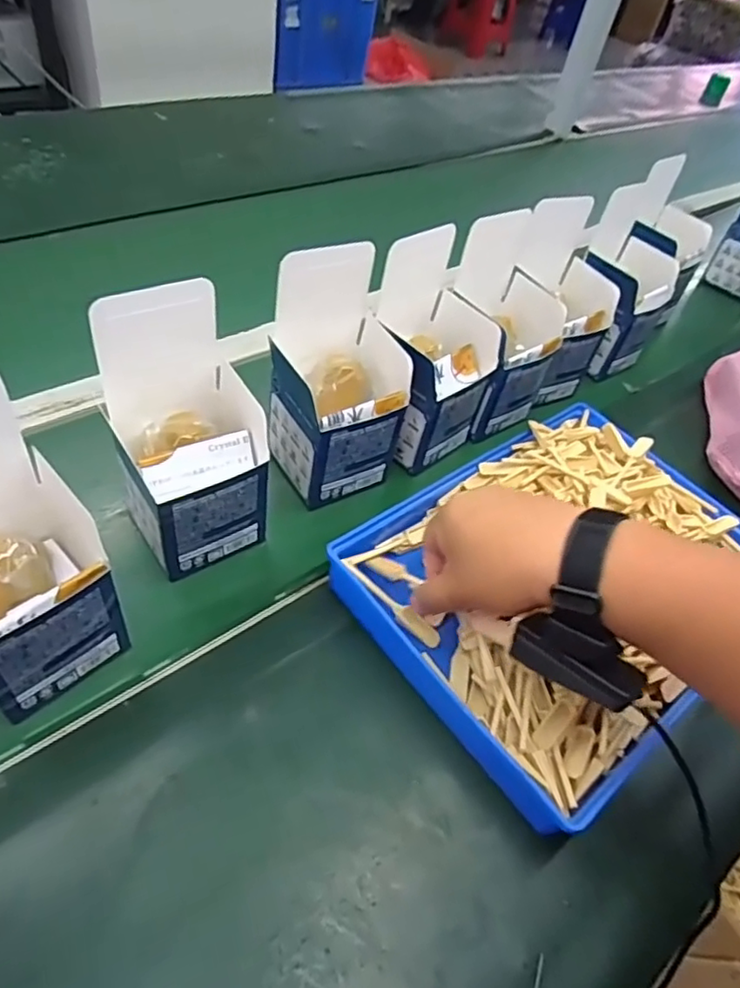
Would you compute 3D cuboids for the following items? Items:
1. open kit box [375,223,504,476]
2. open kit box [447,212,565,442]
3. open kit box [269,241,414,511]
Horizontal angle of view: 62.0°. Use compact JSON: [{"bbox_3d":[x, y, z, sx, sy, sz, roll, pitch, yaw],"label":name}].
[{"bbox_3d":[0.047,-0.114,0.537,0.099,0.148,0.097,-31,61,-32],"label":"open kit box"},{"bbox_3d":[0.122,-0.150,0.577,0.097,0.167,0.086,-30,55,-30],"label":"open kit box"},{"bbox_3d":[-0.027,-0.090,0.488,0.095,0.171,0.092,-24,57,-28],"label":"open kit box"}]

